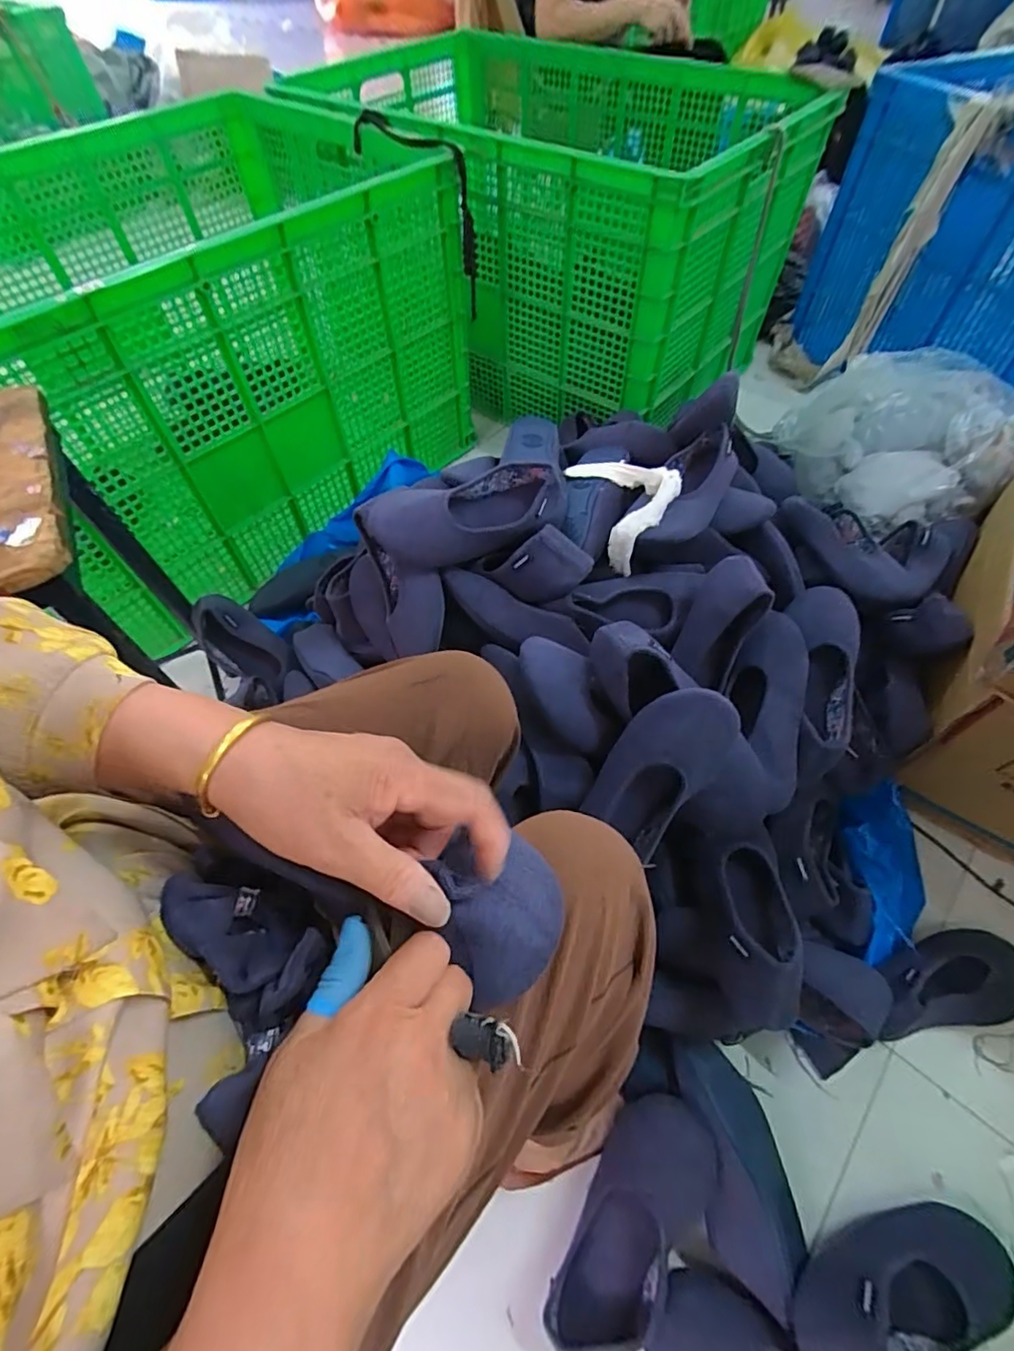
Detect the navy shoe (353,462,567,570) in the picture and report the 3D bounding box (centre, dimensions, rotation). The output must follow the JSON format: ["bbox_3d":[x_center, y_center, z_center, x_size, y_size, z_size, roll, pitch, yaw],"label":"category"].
[{"bbox_3d":[-0.049,-0.194,0.676,0.258,0.079,0.115,-11,58,-6],"label":"navy shoe"}]

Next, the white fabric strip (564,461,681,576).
[{"bbox_3d":[0.162,-0.242,0.747,0.100,0.097,0.179,-16,58,-9],"label":"white fabric strip"}]

